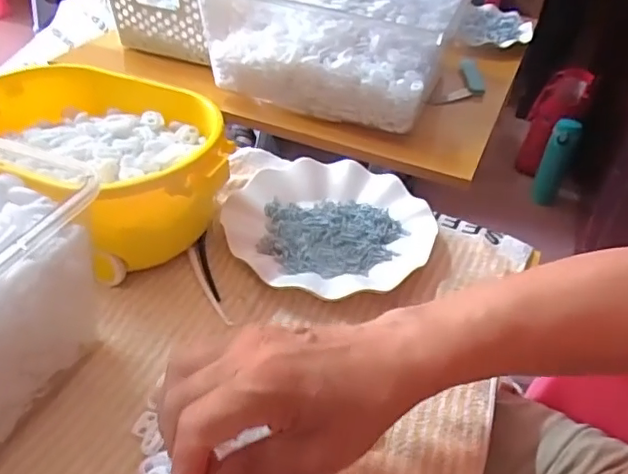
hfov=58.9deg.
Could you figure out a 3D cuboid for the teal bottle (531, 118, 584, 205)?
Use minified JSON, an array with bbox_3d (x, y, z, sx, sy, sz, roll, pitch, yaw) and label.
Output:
[{"bbox_3d":[0.601,-0.190,1.391,0.067,0.235,0.055,27,46,25],"label":"teal bottle"}]

